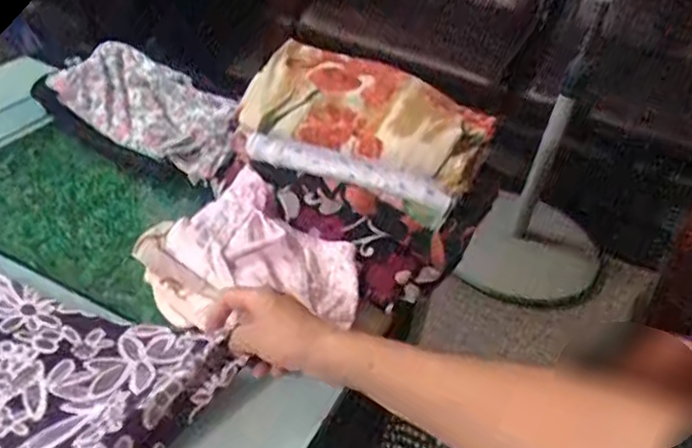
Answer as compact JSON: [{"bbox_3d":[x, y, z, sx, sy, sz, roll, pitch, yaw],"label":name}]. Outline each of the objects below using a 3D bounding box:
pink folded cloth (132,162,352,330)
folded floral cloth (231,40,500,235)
[{"bbox_3d":[-0.096,0.044,0.654,0.206,0.073,0.171,31,42,24],"label":"pink folded cloth"},{"bbox_3d":[0.023,-0.112,0.710,0.260,0.082,0.154,22,39,14],"label":"folded floral cloth"}]

